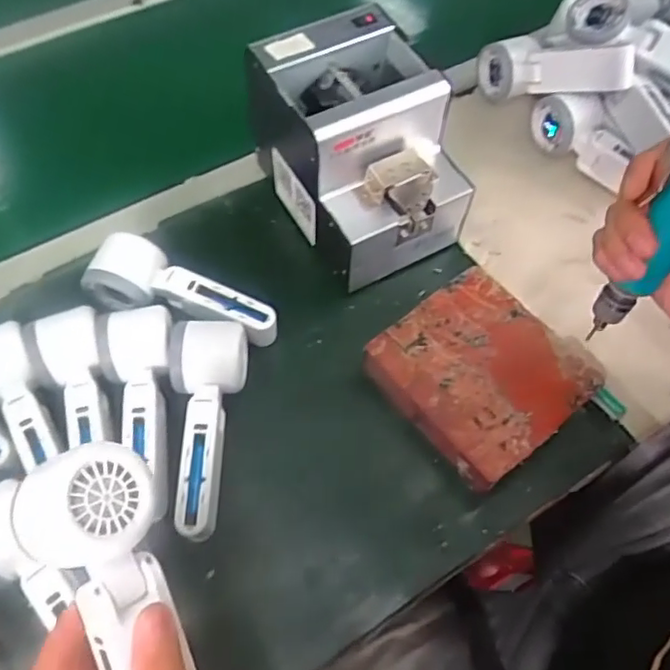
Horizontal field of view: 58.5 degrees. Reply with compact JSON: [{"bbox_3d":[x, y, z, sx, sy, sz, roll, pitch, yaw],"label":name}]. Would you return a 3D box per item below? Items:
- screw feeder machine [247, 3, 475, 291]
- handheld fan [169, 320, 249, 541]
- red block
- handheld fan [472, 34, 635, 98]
[{"bbox_3d":[0.025,-0.156,0.523,0.129,0.154,0.160,-24,64,-13],"label":"screw feeder machine"},{"bbox_3d":[-0.095,0.072,0.458,0.060,0.048,0.167,-3,61,-2],"label":"handheld fan"},{"bbox_3d":[0.115,0.033,0.484,0.130,0.042,0.139,-35,67,-18],"label":"red block"},{"bbox_3d":[0.219,-0.276,0.611,0.049,0.056,0.167,-41,41,-20],"label":"handheld fan"}]

